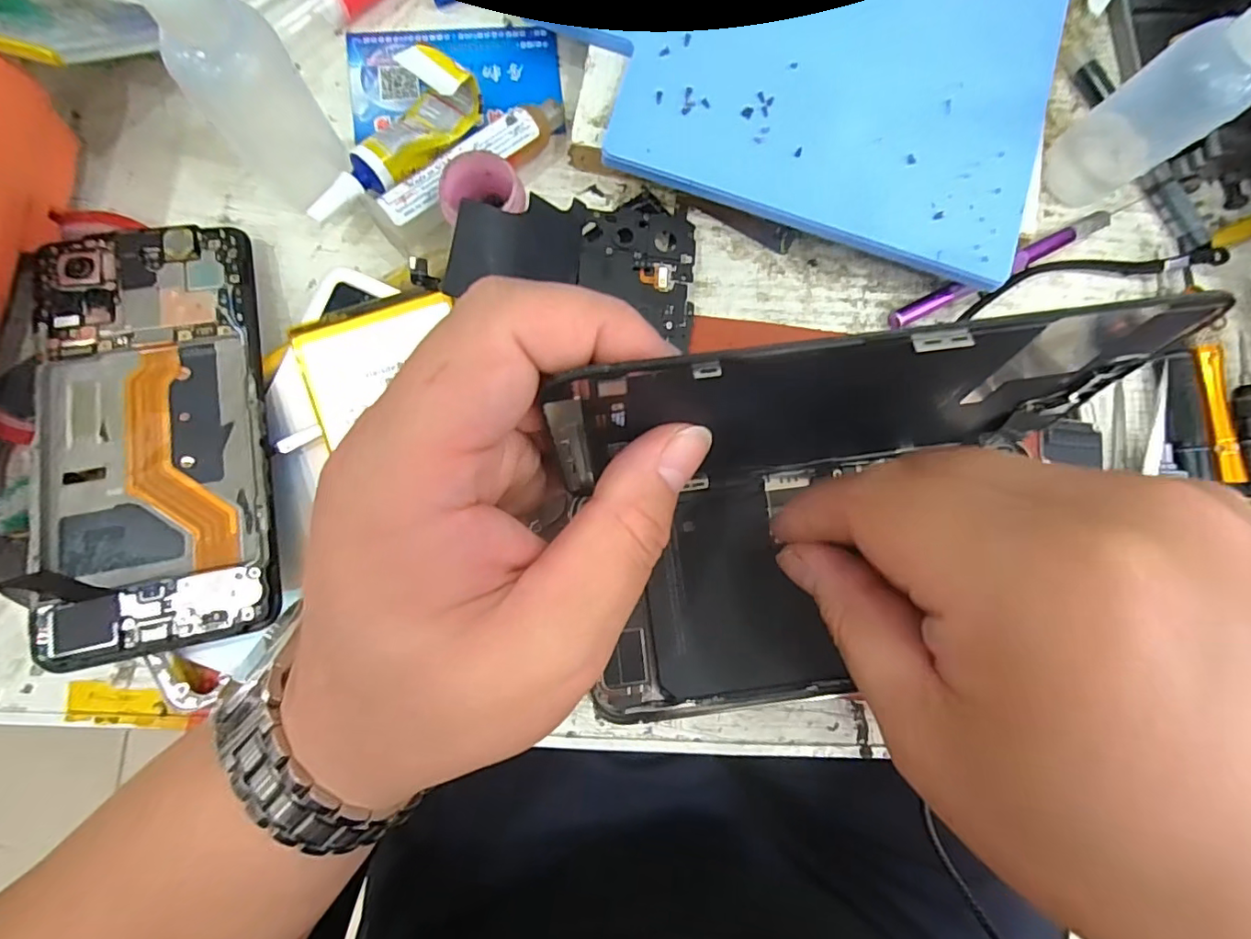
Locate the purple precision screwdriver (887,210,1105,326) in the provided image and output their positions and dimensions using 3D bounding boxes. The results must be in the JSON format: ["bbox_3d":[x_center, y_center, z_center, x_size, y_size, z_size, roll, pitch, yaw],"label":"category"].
[{"bbox_3d":[0.165,-0.088,0.240,0.116,0.010,0.008,-26,85,-7],"label":"purple precision screwdriver"}]

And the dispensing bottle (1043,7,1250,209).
[{"bbox_3d":[0.209,-0.144,0.201,0.030,0.104,0.028,7,82,-3],"label":"dispensing bottle"}]

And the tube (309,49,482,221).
[{"bbox_3d":[-0.090,-0.127,0.213,0.028,0.018,0.078,29,81,1],"label":"tube"}]

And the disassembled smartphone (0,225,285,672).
[{"bbox_3d":[-0.168,-0.014,0.188,0.078,0.012,0.151,-11,83,-5],"label":"disassembled smartphone"}]

